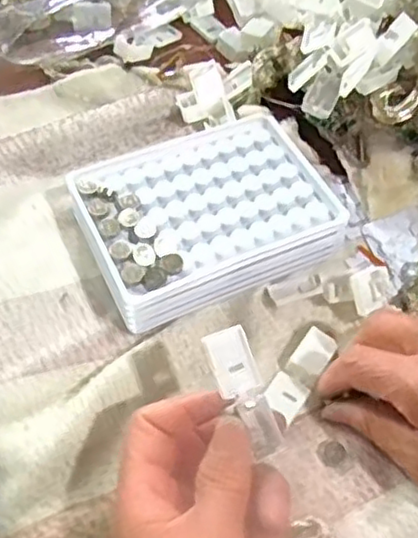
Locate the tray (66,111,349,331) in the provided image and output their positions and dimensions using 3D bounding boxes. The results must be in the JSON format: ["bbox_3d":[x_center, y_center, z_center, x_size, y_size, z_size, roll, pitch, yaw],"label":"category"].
[{"bbox_3d":[-0.003,-0.031,0.375,0.132,0.033,0.102,-21,62,-16],"label":"tray"}]

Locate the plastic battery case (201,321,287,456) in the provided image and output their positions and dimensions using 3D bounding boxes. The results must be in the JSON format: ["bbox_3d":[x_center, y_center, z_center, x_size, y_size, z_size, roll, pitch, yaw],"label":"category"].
[{"bbox_3d":[0.016,0.052,0.279,0.020,0.013,0.055,-26,95,-18],"label":"plastic battery case"}]

